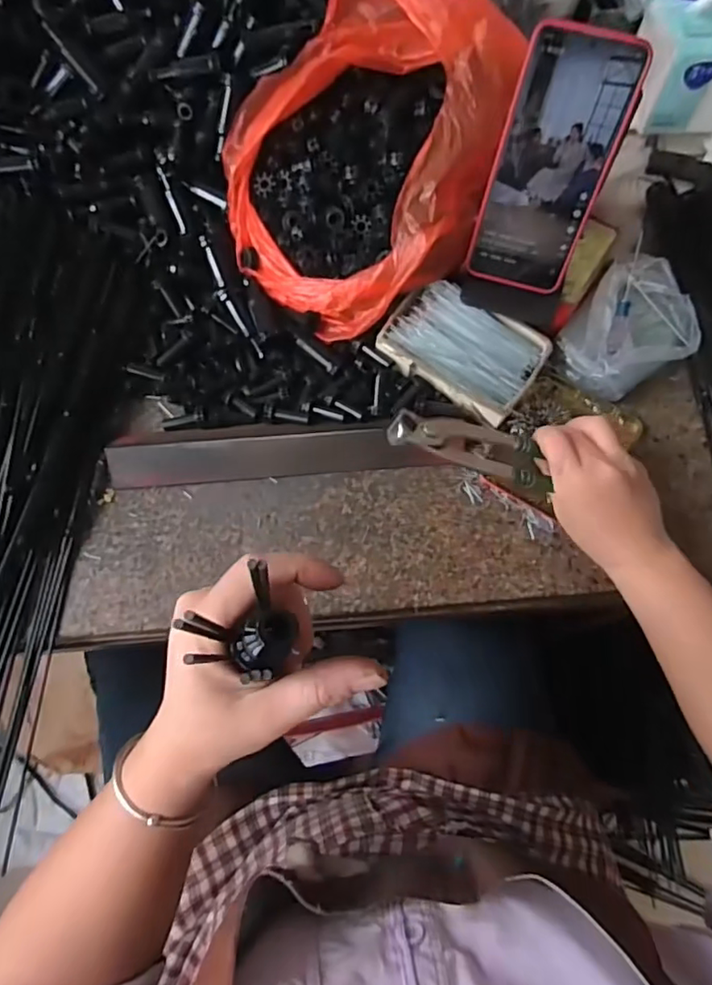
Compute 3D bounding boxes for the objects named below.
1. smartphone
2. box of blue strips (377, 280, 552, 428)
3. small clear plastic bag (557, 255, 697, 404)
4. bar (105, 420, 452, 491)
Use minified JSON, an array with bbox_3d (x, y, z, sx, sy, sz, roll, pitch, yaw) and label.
[{"bbox_3d":[0.139,-0.231,0.413,0.078,0.160,0.008,15,41,4],"label":"smartphone"},{"bbox_3d":[0.090,-0.121,0.484,0.125,0.024,0.083,31,74,9],"label":"box of blue strips"},{"bbox_3d":[0.233,-0.135,0.488,0.091,0.049,0.113,40,76,11],"label":"small clear plastic bag"},{"bbox_3d":[-0.067,-0.035,0.469,0.259,0.019,0.041,-5,72,-2],"label":"bar"}]

